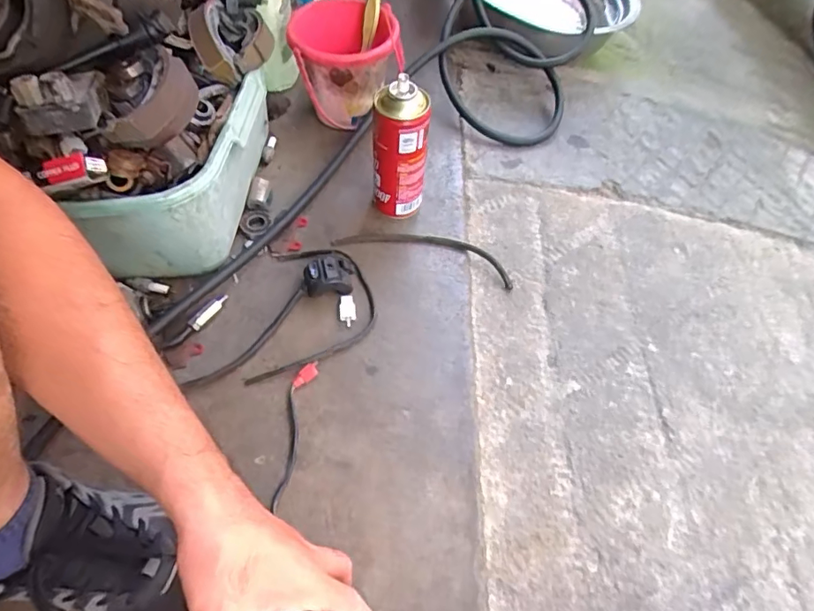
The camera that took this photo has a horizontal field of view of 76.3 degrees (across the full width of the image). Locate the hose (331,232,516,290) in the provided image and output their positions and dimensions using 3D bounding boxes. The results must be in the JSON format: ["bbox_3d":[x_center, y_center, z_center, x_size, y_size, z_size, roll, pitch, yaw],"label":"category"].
[{"bbox_3d":[0.025,-0.070,0.655,0.228,0.012,0.059,16,57,7],"label":"hose"}]

